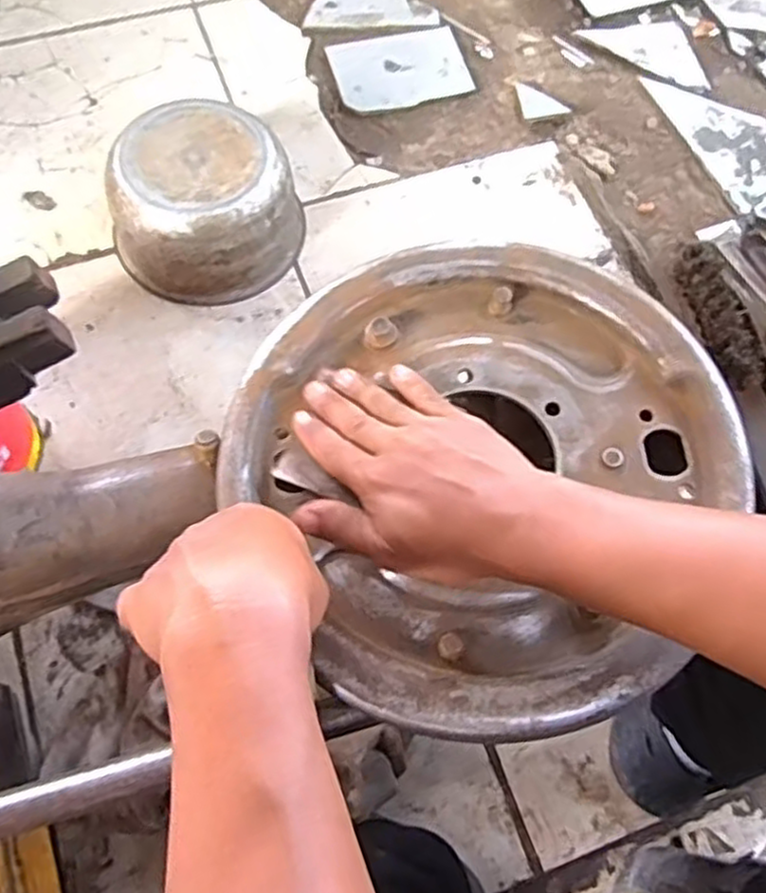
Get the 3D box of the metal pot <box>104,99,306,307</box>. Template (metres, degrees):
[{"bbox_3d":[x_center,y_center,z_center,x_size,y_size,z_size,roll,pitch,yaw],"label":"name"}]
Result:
[{"bbox_3d":[-0.212,-0.287,0.881,0.209,0.122,0.190,1,68,-3],"label":"metal pot"}]

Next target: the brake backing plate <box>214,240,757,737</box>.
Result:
[{"bbox_3d":[0.063,0.006,0.437,0.276,0.039,0.289,1,68,-3],"label":"brake backing plate"}]

